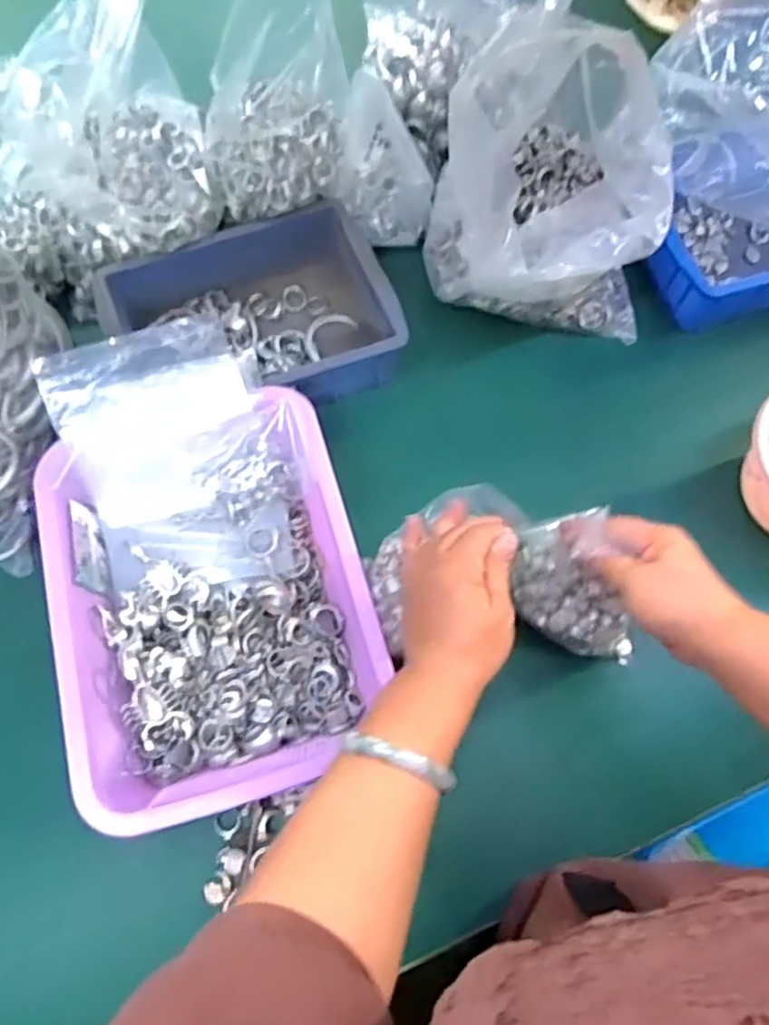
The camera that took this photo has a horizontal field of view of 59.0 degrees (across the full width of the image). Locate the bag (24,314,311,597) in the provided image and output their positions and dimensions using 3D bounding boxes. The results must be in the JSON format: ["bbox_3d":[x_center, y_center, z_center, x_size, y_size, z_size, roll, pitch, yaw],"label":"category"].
[{"bbox_3d":[-0.164,-0.044,0.548,0.180,0.067,0.210,-19,71,-8],"label":"bag"}]

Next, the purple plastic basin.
[{"bbox_3d":[-0.132,0.059,0.529,0.224,0.065,0.310,-16,71,-7],"label":"purple plastic basin"}]

